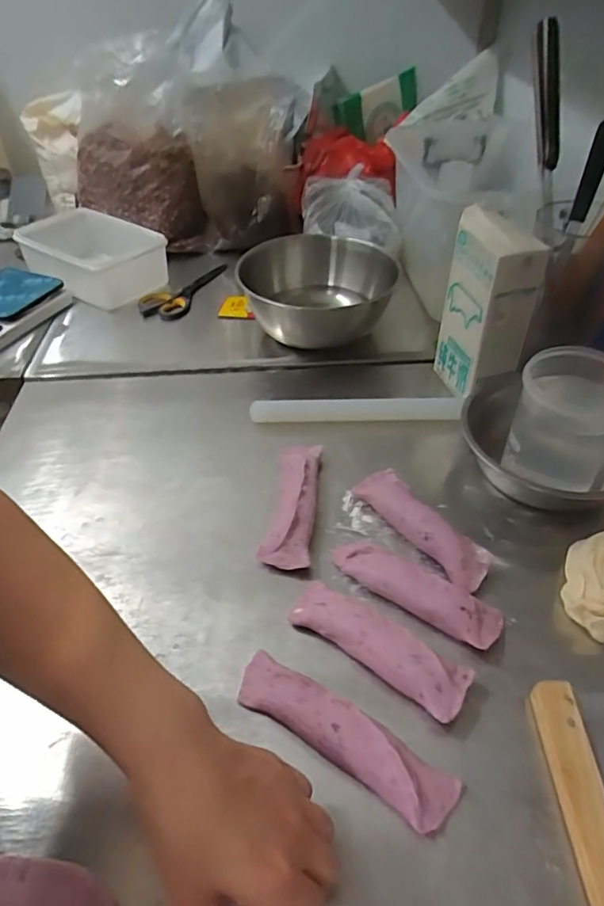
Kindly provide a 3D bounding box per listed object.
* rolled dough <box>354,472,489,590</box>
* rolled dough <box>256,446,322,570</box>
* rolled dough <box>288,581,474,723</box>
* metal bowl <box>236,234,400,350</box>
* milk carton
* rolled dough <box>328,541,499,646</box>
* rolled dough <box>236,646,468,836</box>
[{"bbox_3d":[0.115,0.069,0.539,0.047,0.030,0.157,-27,48,-23],"label":"rolled dough"},{"bbox_3d":[-0.010,0.047,0.565,0.047,0.029,0.152,2,44,6],"label":"rolled dough"},{"bbox_3d":[0.059,0.155,0.451,0.152,0.030,0.042,26,51,27],"label":"rolled dough"},{"bbox_3d":[0.029,-0.220,0.794,0.205,0.100,0.215,-1,43,1],"label":"metal bowl"},{"bbox_3d":[0.212,-0.163,0.636,0.068,0.193,0.106,-9,44,-6],"label":"milk carton"},{"bbox_3d":[0.095,0.118,0.488,0.154,0.032,0.041,23,49,25],"label":"rolled dough"},{"bbox_3d":[0.025,0.202,0.402,0.172,0.031,0.038,23,50,26],"label":"rolled dough"}]

